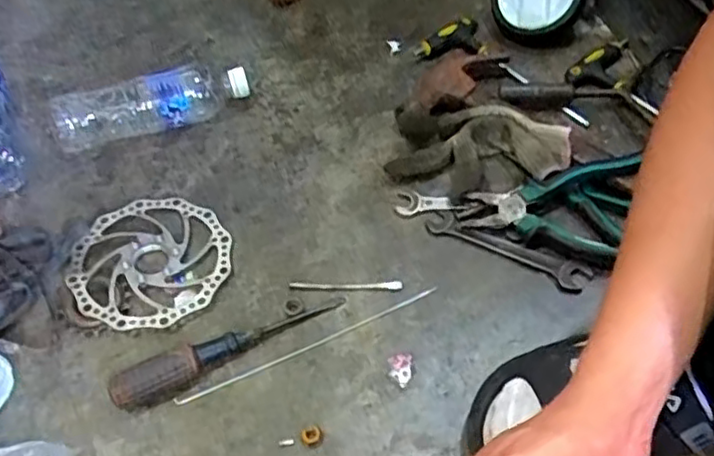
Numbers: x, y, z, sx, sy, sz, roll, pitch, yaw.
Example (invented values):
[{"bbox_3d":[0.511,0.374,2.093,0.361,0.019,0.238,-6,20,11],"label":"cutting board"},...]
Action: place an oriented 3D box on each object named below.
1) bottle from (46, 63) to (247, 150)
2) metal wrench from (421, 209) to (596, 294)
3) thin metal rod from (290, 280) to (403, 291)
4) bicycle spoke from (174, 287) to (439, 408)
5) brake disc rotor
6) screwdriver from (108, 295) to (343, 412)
[{"bbox_3d":[-0.226,-0.136,0.728,0.210,0.065,0.052,-17,57,-8],"label":"bottle"},{"bbox_3d":[0.143,0.019,0.632,0.156,0.011,0.027,25,61,18],"label":"metal wrench"},{"bbox_3d":[-0.010,0.054,0.623,0.105,0.004,0.009,1,56,4],"label":"thin metal rod"},{"bbox_3d":[-0.042,0.106,0.596,0.250,0.004,0.008,-22,58,-11],"label":"bicycle spoke"},{"bbox_3d":[-0.200,0.030,0.643,0.148,0.008,0.150,-28,58,-21],"label":"brake disc rotor"},{"bbox_3d":[-0.110,0.105,0.579,0.207,0.035,0.027,-22,58,-11],"label":"screwdriver"}]

